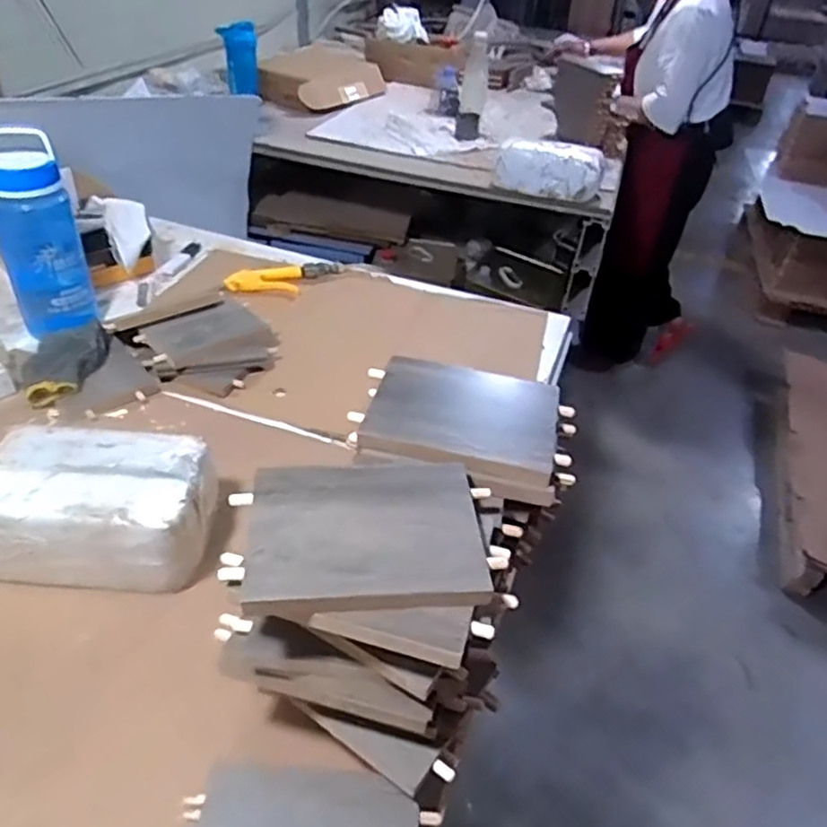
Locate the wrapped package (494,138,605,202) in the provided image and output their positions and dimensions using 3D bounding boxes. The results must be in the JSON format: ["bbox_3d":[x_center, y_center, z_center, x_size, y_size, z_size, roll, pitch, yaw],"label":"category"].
[{"bbox_3d":[0.317,-0.566,1.542,0.243,0.118,0.073,10,40,5],"label":"wrapped package"}]

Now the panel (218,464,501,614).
[{"bbox_3d":[-0.032,0.075,0.445,0.159,0.020,0.127,1,40,-6],"label":"panel"}]

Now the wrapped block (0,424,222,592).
[{"bbox_3d":[-0.299,0.089,0.632,0.207,0.103,0.135,4,40,-3],"label":"wrapped block"}]

